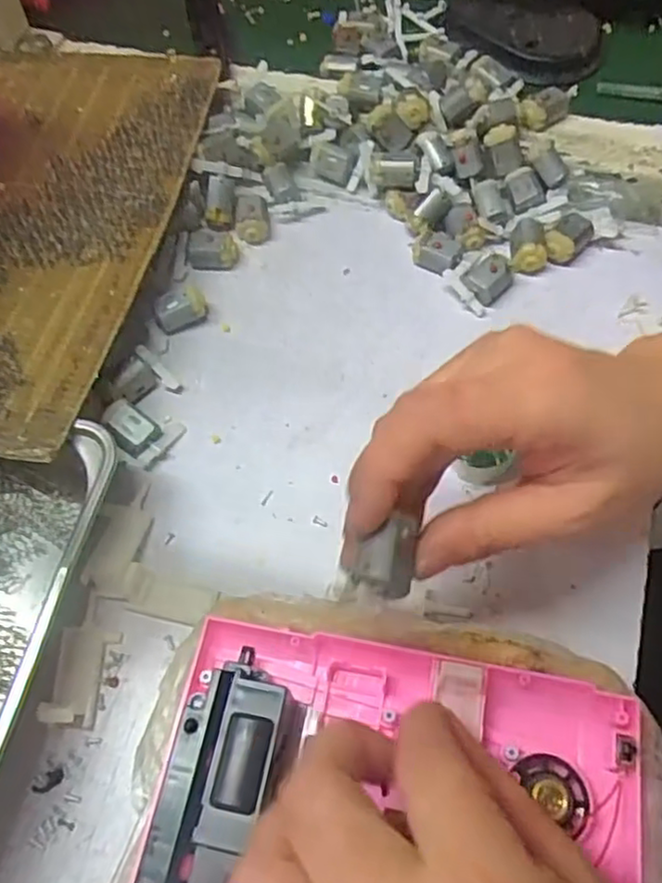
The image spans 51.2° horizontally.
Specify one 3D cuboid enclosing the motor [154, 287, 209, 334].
[{"bbox_3d":[-0.084,-0.074,0.383,0.028,0.017,0.016,-26,63,-11],"label":"motor"}]

